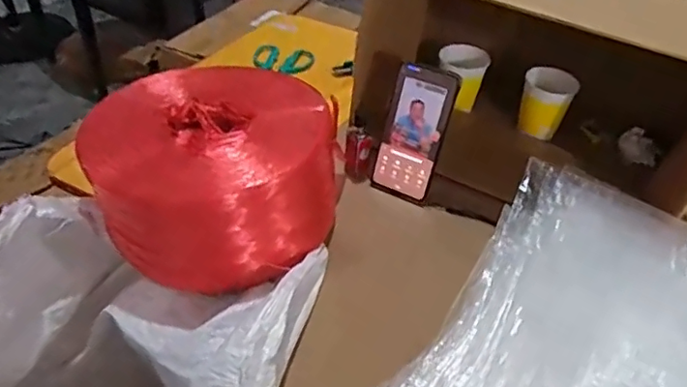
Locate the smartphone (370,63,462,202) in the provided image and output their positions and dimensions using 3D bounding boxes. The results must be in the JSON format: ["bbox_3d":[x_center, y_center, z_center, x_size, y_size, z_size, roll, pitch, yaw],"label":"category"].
[{"bbox_3d":[0.084,-0.071,0.690,0.075,0.162,0.012,22,24,18],"label":"smartphone"}]

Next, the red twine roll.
[{"bbox_3d":[-0.145,-0.026,0.638,0.269,0.129,0.229,7,42,5],"label":"red twine roll"}]

